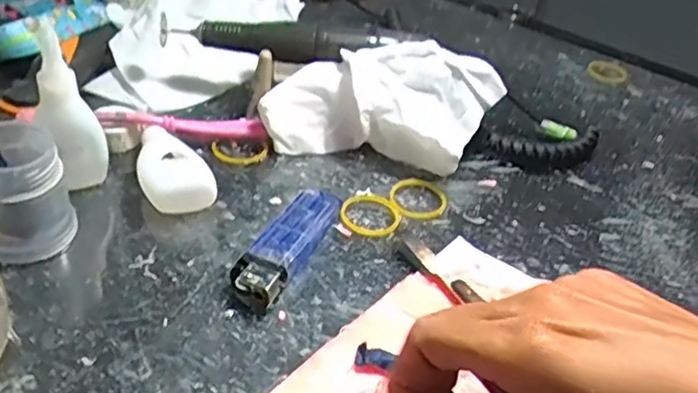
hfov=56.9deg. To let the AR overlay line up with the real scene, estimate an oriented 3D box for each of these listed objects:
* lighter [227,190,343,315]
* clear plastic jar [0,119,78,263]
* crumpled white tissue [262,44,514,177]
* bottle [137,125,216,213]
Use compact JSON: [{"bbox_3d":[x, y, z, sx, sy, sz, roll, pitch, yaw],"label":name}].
[{"bbox_3d":[-0.029,0.022,0.313,0.024,0.014,0.080,20,40,15],"label":"lighter"},{"bbox_3d":[-0.150,-0.002,0.292,0.041,0.052,0.039,5,38,-4],"label":"clear plastic jar"},{"bbox_3d":[0.021,-0.057,0.388,0.128,0.056,0.068,13,38,7],"label":"crumpled white tissue"},{"bbox_3d":[-0.095,-0.014,0.345,0.036,0.019,0.061,-9,41,-21],"label":"bottle"}]

